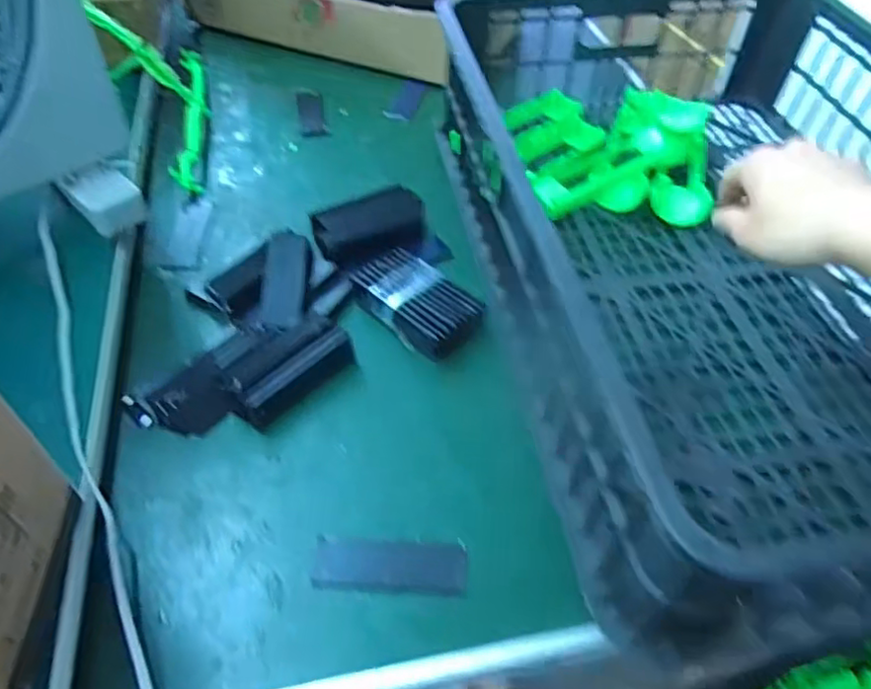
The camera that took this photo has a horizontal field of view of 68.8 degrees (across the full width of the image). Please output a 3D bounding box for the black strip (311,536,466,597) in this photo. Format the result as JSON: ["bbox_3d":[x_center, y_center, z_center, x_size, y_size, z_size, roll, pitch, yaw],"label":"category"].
[{"bbox_3d":[-0.028,0.138,0.398,0.094,0.008,0.031,4,51,2],"label":"black strip"}]

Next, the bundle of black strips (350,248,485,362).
[{"bbox_3d":[-0.016,-0.037,0.521,0.096,0.034,0.063,37,59,26],"label":"bundle of black strips"}]

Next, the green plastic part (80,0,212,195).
[{"bbox_3d":[-0.313,-0.297,0.669,0.051,0.177,0.302,-27,56,20],"label":"green plastic part"}]

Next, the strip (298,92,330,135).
[{"bbox_3d":[-0.143,-0.267,0.738,0.030,0.005,0.095,-11,52,-10],"label":"strip"}]

